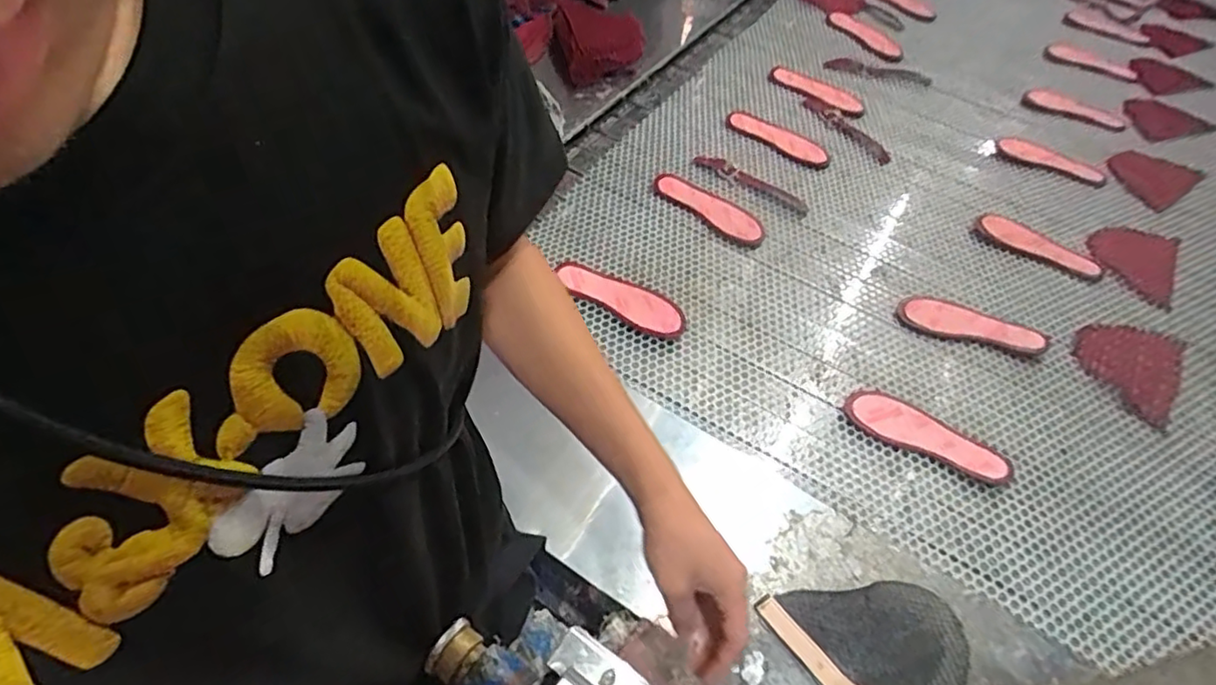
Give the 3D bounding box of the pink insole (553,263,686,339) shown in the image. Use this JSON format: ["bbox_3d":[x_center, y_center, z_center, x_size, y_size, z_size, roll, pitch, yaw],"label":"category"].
[{"bbox_3d":[0.019,-0.072,1.018,0.225,0.011,0.075,28,57,21],"label":"pink insole"}]

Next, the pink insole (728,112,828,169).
[{"bbox_3d":[0.339,-0.413,1.282,0.212,0.020,0.056,35,56,21],"label":"pink insole"}]

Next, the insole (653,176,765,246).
[{"bbox_3d":[0.183,-0.241,1.141,0.217,0.027,0.065,37,56,22],"label":"insole"}]

